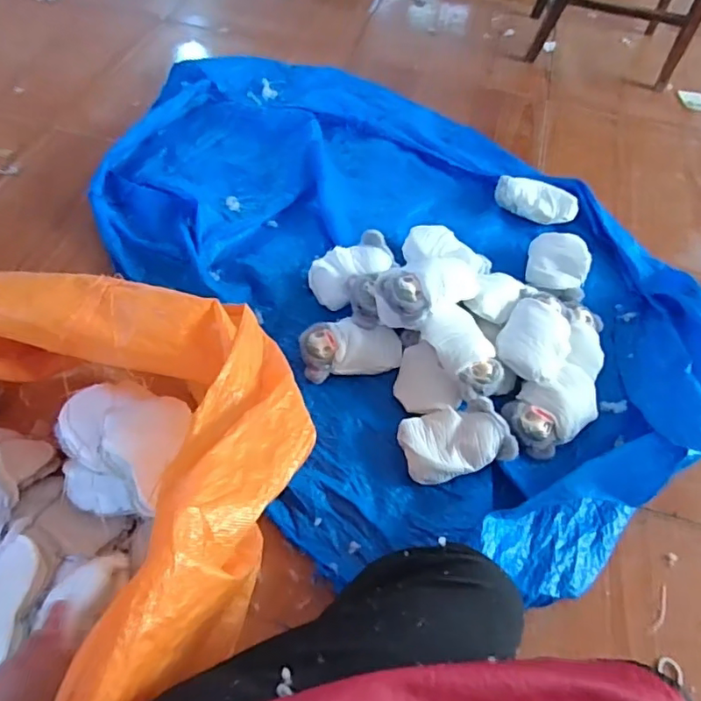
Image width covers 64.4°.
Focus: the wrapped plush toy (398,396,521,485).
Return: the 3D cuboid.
[{"bbox_3d":[0.174,0.151,0.934,0.174,0.058,0.114,-13,57,-13],"label":"wrapped plush toy"}]

